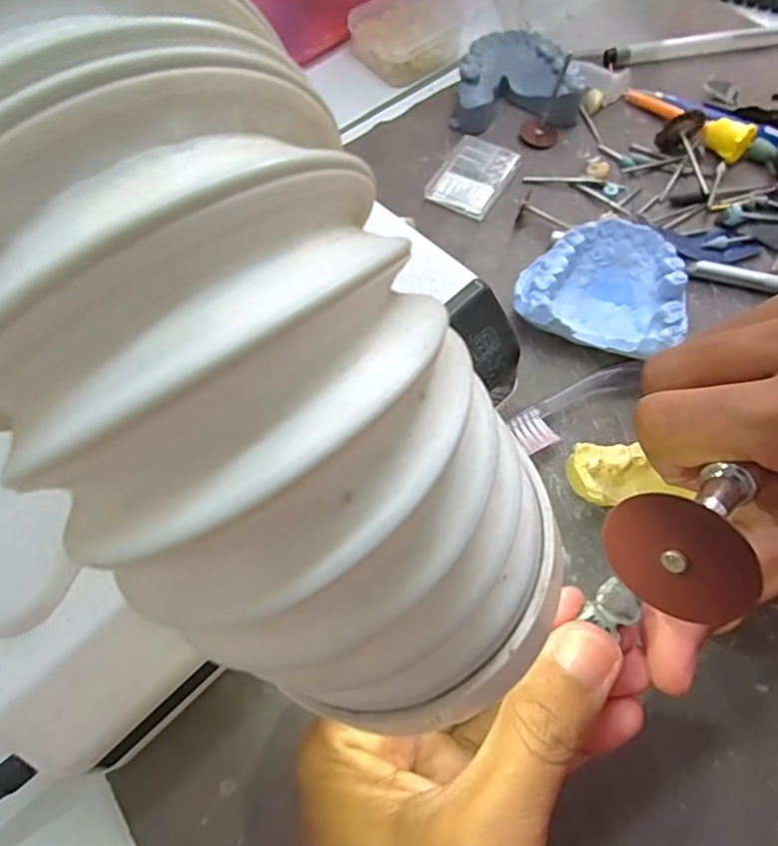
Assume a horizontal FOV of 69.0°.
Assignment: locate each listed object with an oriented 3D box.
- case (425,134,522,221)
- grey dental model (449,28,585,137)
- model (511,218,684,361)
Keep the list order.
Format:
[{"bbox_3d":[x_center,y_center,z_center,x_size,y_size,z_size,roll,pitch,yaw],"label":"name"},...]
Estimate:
[{"bbox_3d":[0.044,-0.129,0.295,0.035,0.005,0.046,29,68,15],"label":"case"},{"bbox_3d":[0.071,-0.188,0.310,0.066,0.022,0.054,4,64,4],"label":"grey dental model"},{"bbox_3d":[0.094,-0.057,0.248,0.066,0.029,0.056,24,67,13],"label":"model"}]

